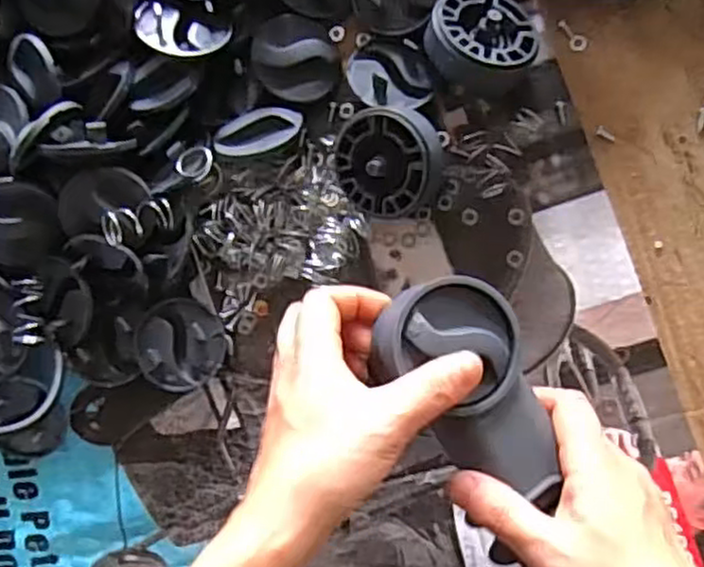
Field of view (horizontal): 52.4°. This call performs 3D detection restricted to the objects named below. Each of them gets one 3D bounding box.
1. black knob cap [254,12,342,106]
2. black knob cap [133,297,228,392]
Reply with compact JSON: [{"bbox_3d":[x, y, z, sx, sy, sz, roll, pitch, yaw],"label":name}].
[{"bbox_3d":[-0.035,-0.144,0.453,0.054,0.015,0.054,1,86,-18],"label":"black knob cap"},{"bbox_3d":[-0.111,0.038,0.453,0.055,0.015,0.057,0,88,8],"label":"black knob cap"}]

